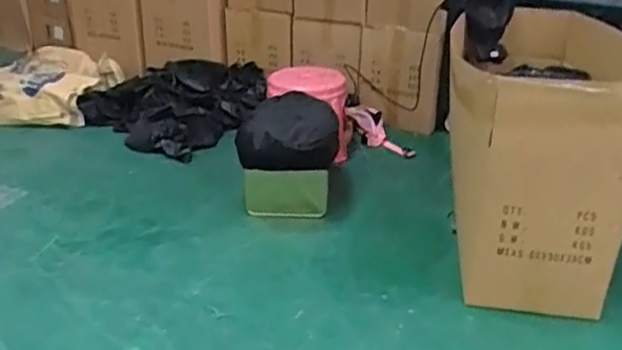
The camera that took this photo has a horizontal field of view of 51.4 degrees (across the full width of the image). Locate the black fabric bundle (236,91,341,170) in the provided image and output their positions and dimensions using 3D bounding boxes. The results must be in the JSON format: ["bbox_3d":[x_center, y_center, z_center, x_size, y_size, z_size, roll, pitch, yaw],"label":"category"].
[{"bbox_3d":[-0.069,-0.151,1.976,0.297,0.100,0.426,0,25,-1],"label":"black fabric bundle"}]

